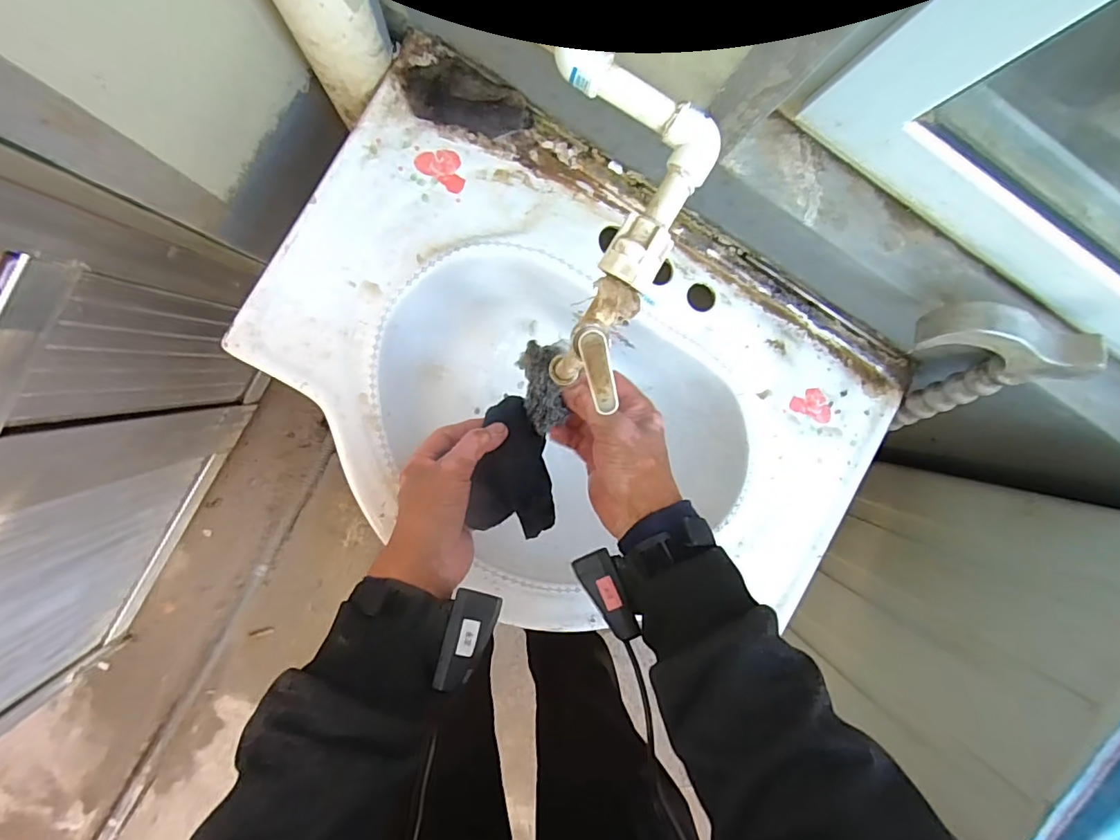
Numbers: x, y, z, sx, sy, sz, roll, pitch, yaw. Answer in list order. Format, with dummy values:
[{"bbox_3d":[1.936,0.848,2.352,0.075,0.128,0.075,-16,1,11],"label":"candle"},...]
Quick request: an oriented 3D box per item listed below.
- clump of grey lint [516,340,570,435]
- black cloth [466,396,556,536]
[{"bbox_3d":[-0.012,-0.027,0.446,0.038,0.027,0.074,-4,90,-6],"label":"clump of grey lint"},{"bbox_3d":[-0.039,0.043,0.485,0.071,0.033,0.121,6,91,2],"label":"black cloth"}]

